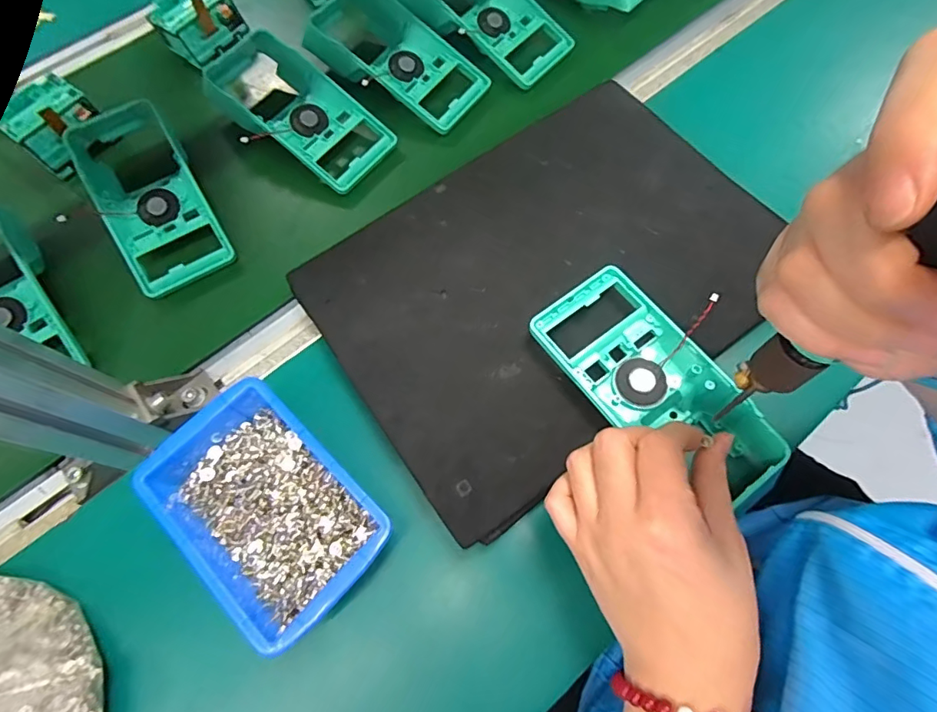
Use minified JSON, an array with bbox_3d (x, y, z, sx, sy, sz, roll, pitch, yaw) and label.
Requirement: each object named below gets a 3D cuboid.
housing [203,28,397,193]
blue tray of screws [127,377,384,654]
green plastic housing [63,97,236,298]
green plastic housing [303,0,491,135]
[{"bbox_3d":[-0.168,-0.235,0.469,0.188,0.043,0.100,39,75,14],"label":"housing"},{"bbox_3d":[-0.129,0.099,0.330,0.153,0.059,0.101,41,75,15],"label":"blue tray of screws"},{"bbox_3d":[-0.285,-0.149,0.438,0.089,0.040,0.196,-30,72,-10],"label":"green plastic housing"},{"bbox_3d":[-0.069,-0.299,0.487,0.184,0.045,0.101,36,74,13],"label":"green plastic housing"}]

